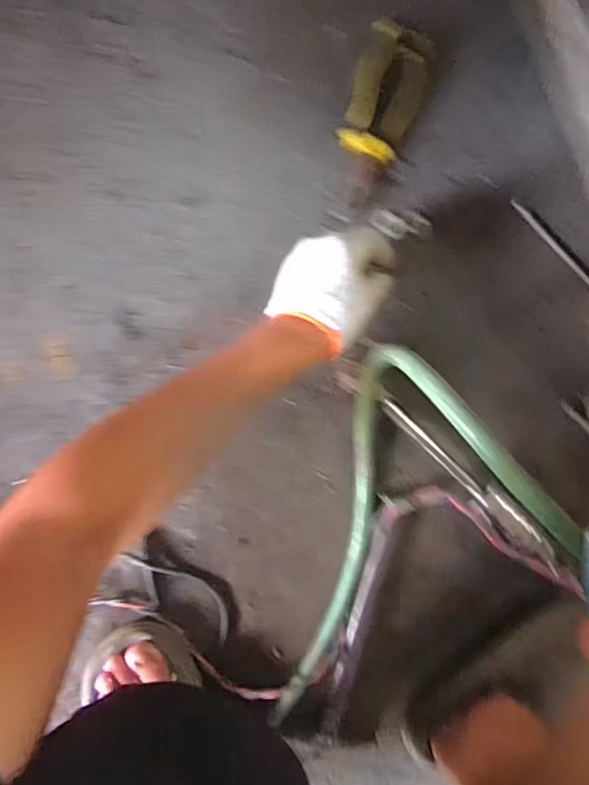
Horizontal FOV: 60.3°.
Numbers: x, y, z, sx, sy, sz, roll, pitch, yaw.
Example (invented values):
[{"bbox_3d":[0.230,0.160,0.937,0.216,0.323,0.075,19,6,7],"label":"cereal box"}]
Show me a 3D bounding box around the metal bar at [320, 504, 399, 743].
[{"bbox_3d":[0.073,0.265,0.576,0.025,0.020,0.285,13,94,-8],"label":"metal bar"}]

